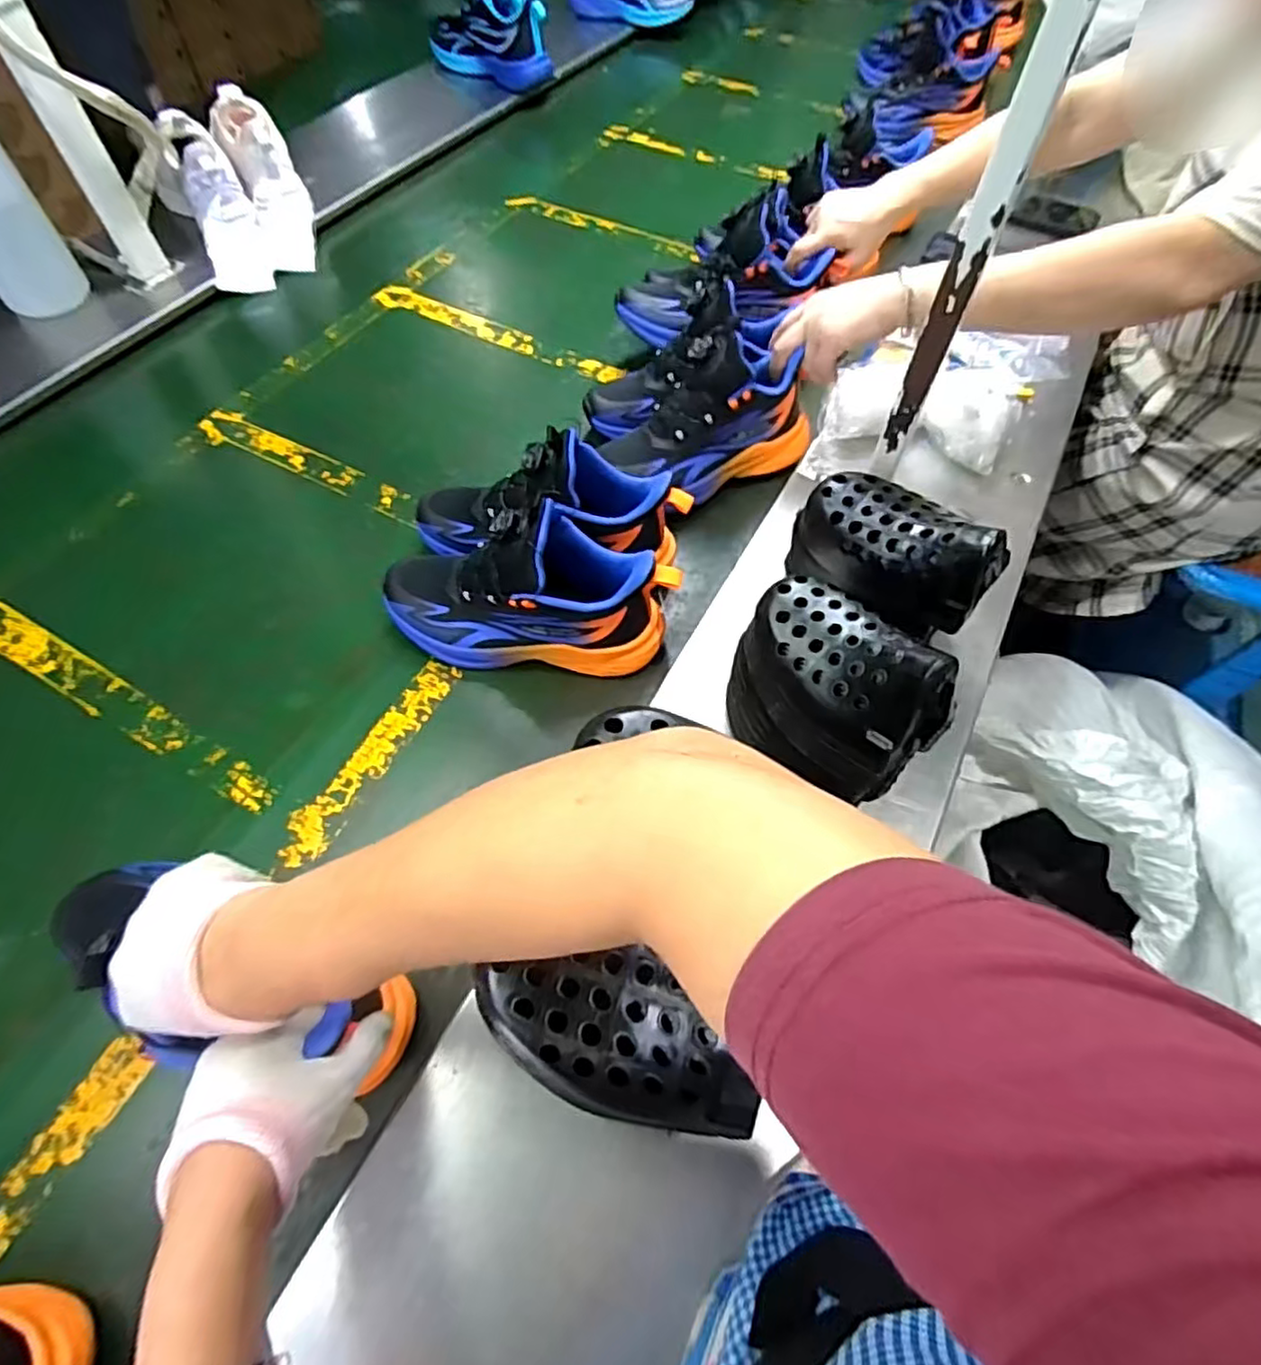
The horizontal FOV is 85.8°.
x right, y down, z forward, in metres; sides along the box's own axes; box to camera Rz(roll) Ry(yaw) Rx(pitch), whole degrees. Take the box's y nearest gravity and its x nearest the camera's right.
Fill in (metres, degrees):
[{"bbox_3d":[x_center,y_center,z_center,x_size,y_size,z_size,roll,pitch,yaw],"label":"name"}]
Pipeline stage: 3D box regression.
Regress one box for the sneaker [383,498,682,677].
[{"bbox_3d":[-0.089,-0.079,0.557,0.244,0.133,0.102,4,61,0],"label":"sneaker"}]

